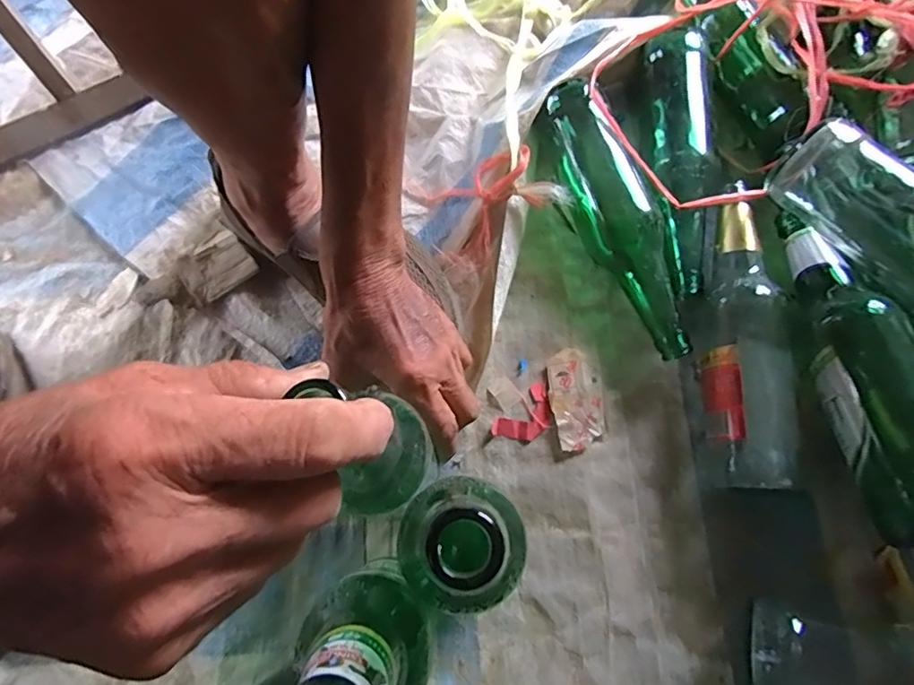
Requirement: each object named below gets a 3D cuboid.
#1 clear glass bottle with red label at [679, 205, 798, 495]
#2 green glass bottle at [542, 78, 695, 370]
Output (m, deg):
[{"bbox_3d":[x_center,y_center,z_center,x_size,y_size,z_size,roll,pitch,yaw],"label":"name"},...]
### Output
[{"bbox_3d":[0.225,-0.002,0.432,0.068,0.069,0.236,1,71,2],"label":"clear glass bottle with red label"},{"bbox_3d":[0.139,-0.108,0.471,0.061,0.058,0.264,-17,71,-5],"label":"green glass bottle"}]

